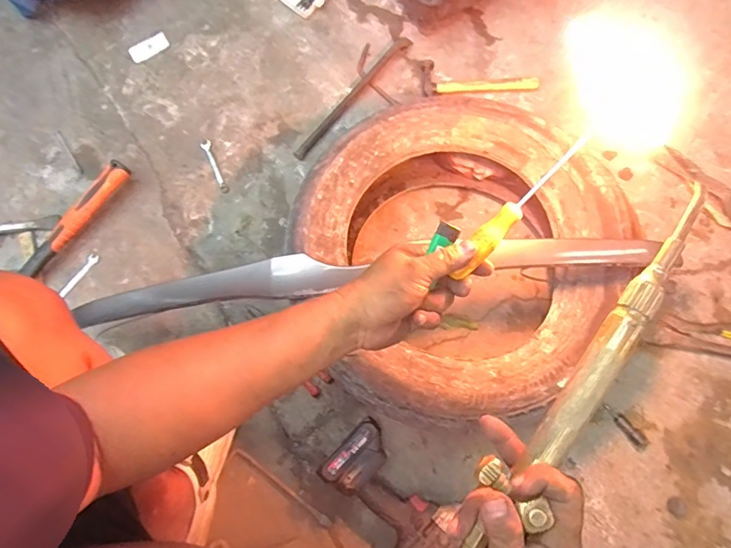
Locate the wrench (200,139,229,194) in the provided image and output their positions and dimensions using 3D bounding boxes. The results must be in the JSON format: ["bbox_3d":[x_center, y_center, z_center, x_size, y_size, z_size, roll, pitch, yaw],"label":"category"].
[{"bbox_3d":[-0.306,-0.220,0.957,0.021,0.004,0.136,-26,73,-6],"label":"wrench"}]

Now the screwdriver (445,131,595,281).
[{"bbox_3d":[0.151,-0.069,0.460,0.022,0.023,0.180,42,85,13],"label":"screwdriver"}]

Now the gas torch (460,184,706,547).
[{"bbox_3d":[0.165,0.095,0.372,0.048,0.033,0.338,34,87,11],"label":"gas torch"}]

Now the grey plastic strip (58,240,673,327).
[{"bbox_3d":[-0.012,0.001,0.712,0.885,0.089,0.043,-6,70,1],"label":"grey plastic strip"}]

